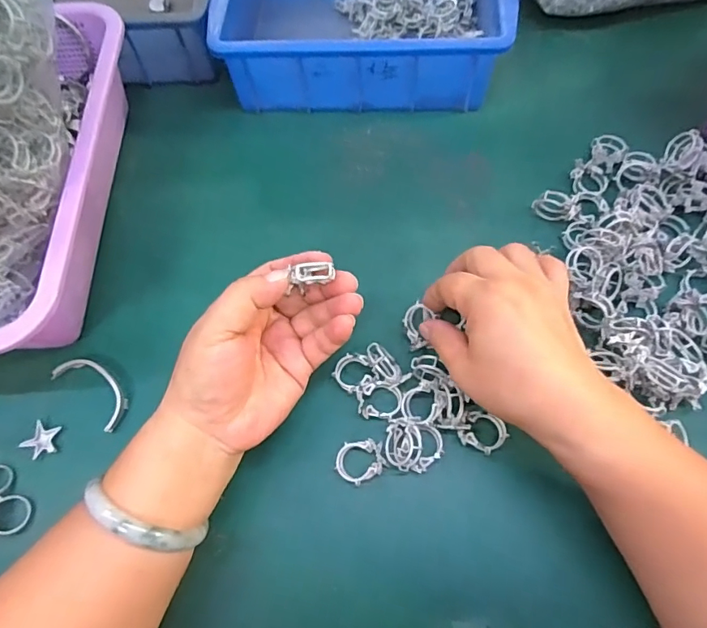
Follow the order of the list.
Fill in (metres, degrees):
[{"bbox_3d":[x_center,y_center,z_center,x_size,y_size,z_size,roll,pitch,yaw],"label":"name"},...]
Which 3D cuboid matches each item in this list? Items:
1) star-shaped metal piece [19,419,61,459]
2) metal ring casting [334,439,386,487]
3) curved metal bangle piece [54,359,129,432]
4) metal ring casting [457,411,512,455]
[{"bbox_3d":[-0.210,0.085,0.315,0.021,0.004,0.023,28,71,13],"label":"star-shaped metal piece"},{"bbox_3d":[0.004,0.093,0.295,0.031,0.006,0.025,-8,67,-1],"label":"metal ring casting"},{"bbox_3d":[-0.181,0.052,0.326,0.065,0.008,0.026,36,73,15],"label":"curved metal bangle piece"},{"bbox_3d":[0.082,0.074,0.296,0.031,0.008,0.025,23,70,11],"label":"metal ring casting"}]

